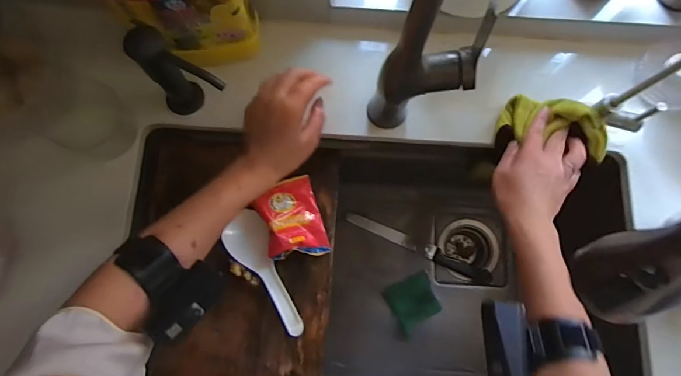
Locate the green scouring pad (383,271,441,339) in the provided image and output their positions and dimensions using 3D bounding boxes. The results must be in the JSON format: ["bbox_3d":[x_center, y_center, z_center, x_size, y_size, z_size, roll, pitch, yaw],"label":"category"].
[{"bbox_3d":[0.123,0.194,0.650,0.078,0.009,0.081,-24,79,-5],"label":"green scouring pad"}]

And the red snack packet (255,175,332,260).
[{"bbox_3d":[-0.062,0.040,0.501,0.076,0.032,0.103,-7,67,-36],"label":"red snack packet"}]

